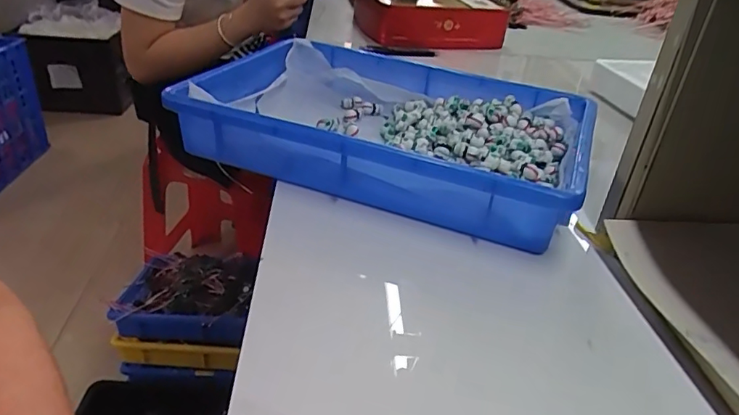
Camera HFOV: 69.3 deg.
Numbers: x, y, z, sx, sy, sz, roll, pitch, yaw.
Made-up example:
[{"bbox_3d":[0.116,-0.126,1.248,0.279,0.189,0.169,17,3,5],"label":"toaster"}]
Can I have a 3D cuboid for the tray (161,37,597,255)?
[{"bbox_3d":[0.021,-0.084,0.539,0.359,0.068,0.246,17,34,18],"label":"tray"}]

